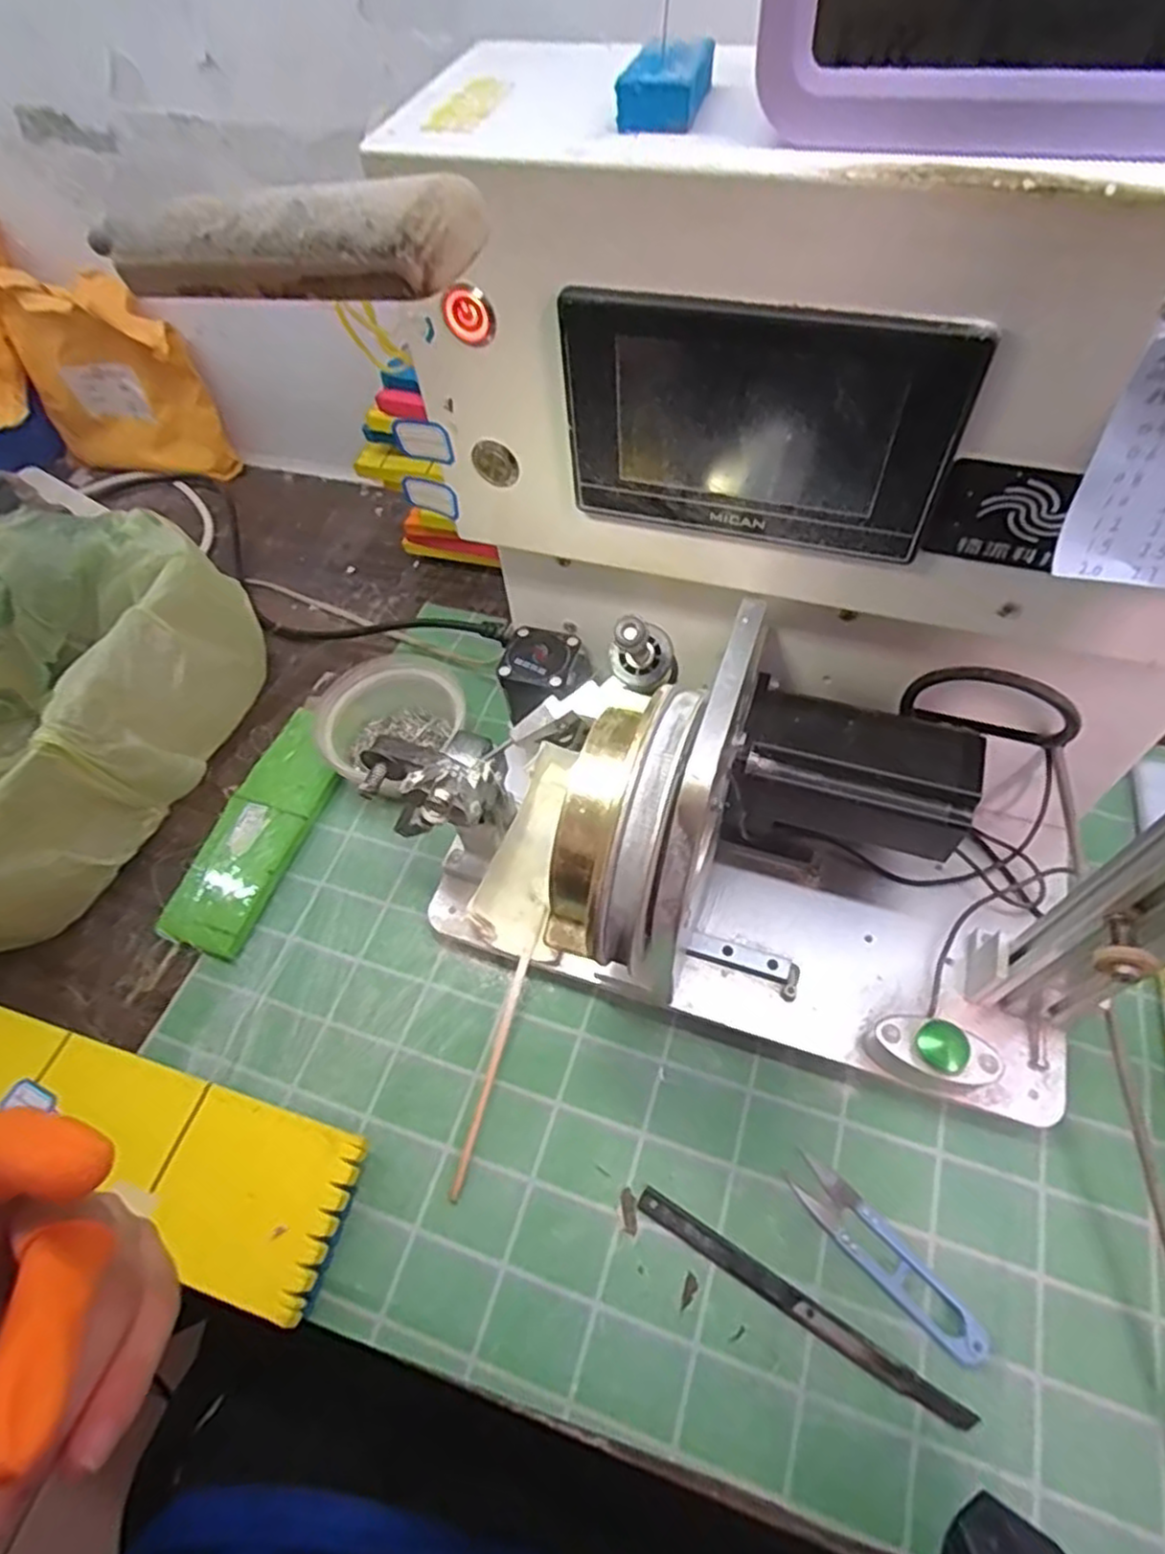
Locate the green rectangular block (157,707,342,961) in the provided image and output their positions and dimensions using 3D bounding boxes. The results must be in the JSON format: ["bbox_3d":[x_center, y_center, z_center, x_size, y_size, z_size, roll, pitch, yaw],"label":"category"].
[{"bbox_3d":[-0.217,0.034,0.506,0.059,0.016,0.174,15,59,14],"label":"green rectangular block"}]

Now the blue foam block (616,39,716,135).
[{"bbox_3d":[0.026,-0.214,0.228,0.023,0.013,0.041,11,59,11],"label":"blue foam block"}]

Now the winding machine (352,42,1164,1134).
[{"bbox_3d":[0.085,-0.030,0.320,0.349,0.350,0.222,11,58,12],"label":"winding machine"}]

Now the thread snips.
[{"bbox_3d":[0.143,0.225,0.350,0.023,0.009,0.100,-39,62,-19],"label":"thread snips"}]

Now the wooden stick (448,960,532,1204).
[{"bbox_3d":[-0.050,0.161,0.402,0.007,0.008,0.124,13,72,13],"label":"wooden stick"}]

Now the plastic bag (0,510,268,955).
[{"bbox_3d":[-0.391,-0.033,0.501,0.217,0.123,0.317,20,61,17],"label":"plastic bag"}]

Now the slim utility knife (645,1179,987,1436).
[{"bbox_3d":[0.099,0.245,0.344,0.161,0.005,0.011,26,63,20],"label":"slim utility knife"}]

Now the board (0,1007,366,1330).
[{"bbox_3d":[-0.291,0.183,0.401,0.353,0.011,0.082,12,59,13],"label":"board"}]

